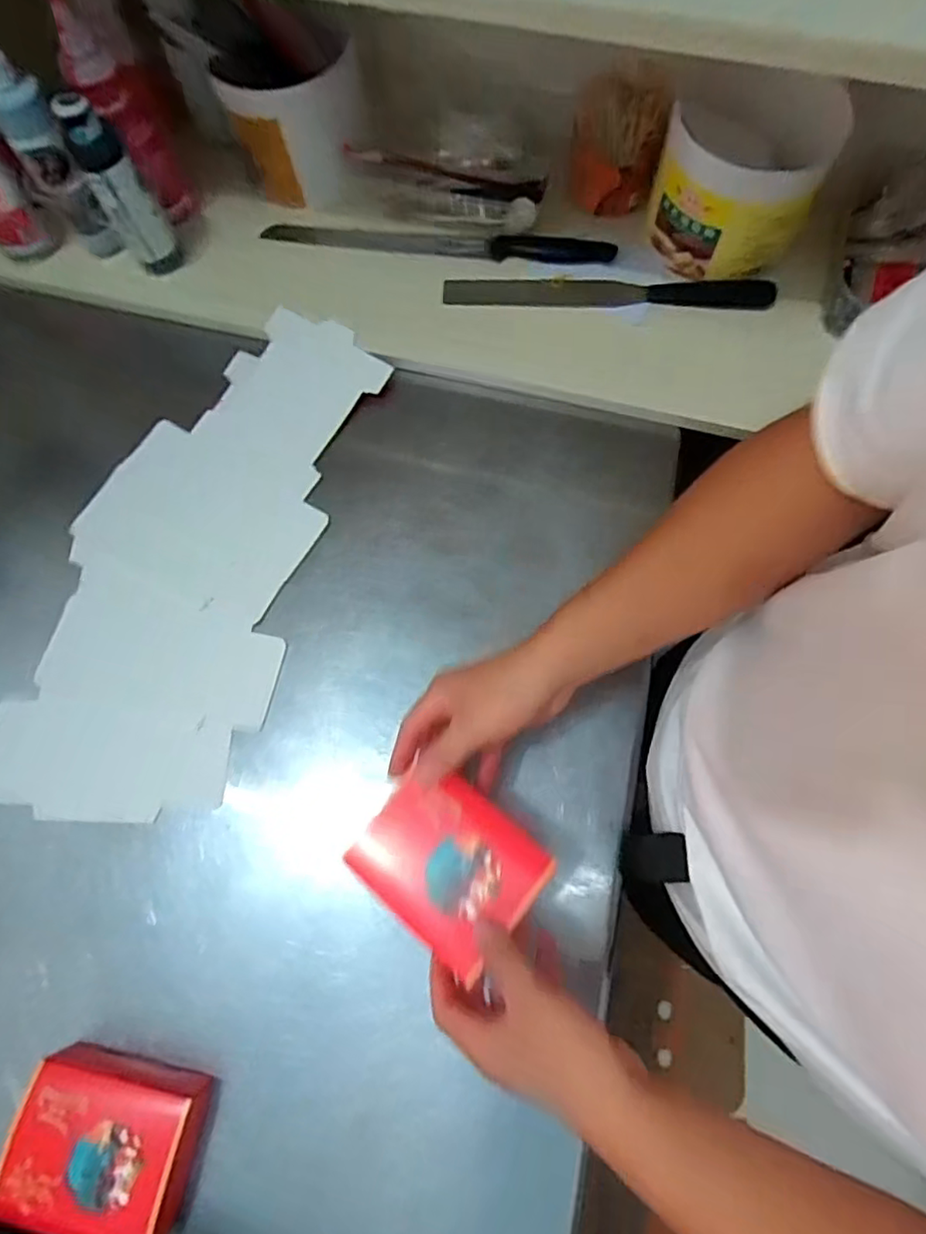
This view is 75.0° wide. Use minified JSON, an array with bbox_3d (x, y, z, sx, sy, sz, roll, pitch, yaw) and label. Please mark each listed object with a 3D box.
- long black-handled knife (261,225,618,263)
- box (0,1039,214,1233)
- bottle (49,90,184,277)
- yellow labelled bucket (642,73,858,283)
[{"bbox_3d":[-0.026,-0.388,0.621,0.357,0.018,0.031,5,75,1],"label":"long black-handled knife"},{"bbox_3d":[-0.245,0.362,0.416,0.121,0.043,0.091,14,76,4],"label":"box"},{"bbox_3d":[-0.307,-0.383,0.553,0.043,0.163,0.035,-28,77,-7],"label":"bottle"},{"bbox_3d":[0.259,-0.424,0.573,0.138,0.131,0.144,17,76,4],"label":"yellow labelled bucket"}]

